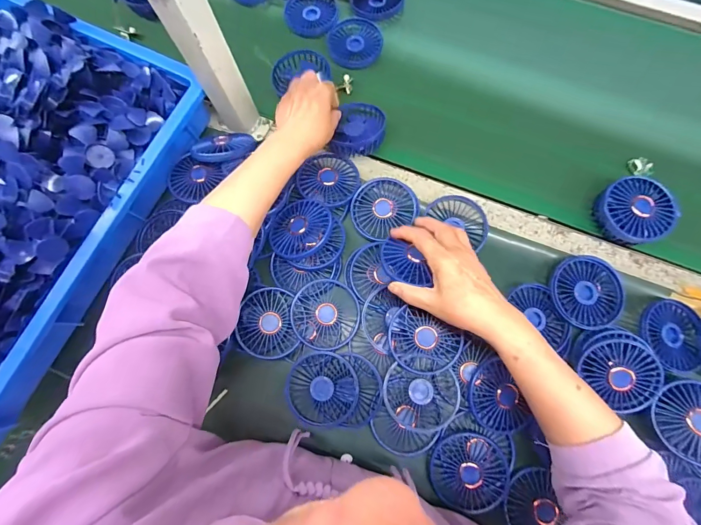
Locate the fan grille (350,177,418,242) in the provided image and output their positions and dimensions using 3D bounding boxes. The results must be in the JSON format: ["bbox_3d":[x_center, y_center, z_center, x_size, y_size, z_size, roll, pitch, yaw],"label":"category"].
[{"bbox_3d":[0.044,-0.077,0.504,0.086,0.015,0.080,0,75,2],"label":"fan grille"}]

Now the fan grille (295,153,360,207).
[{"bbox_3d":[-0.029,-0.119,0.519,0.080,0.010,0.078,19,76,7],"label":"fan grille"}]

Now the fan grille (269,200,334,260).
[{"bbox_3d":[-0.064,-0.046,0.486,0.082,0.019,0.087,18,70,17],"label":"fan grille"}]

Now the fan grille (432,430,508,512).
[{"bbox_3d":[0.139,0.246,0.429,0.082,0.019,0.085,-37,77,-8],"label":"fan grille"}]

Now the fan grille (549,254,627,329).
[{"bbox_3d":[0.298,0.038,0.466,0.086,0.028,0.091,-21,75,-4],"label":"fan grille"}]

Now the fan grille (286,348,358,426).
[{"bbox_3d":[-0.035,0.158,0.460,0.086,0.016,0.087,9,76,4],"label":"fan grille"}]

